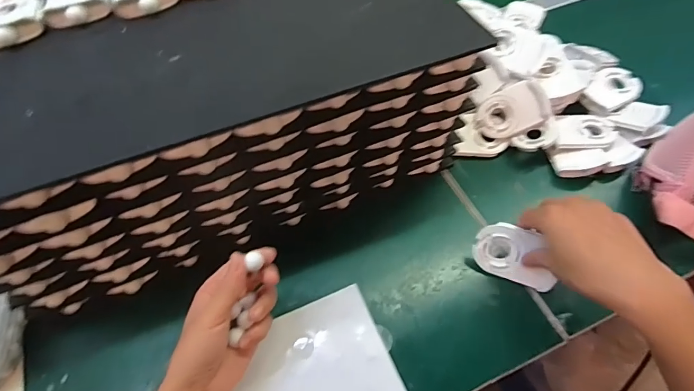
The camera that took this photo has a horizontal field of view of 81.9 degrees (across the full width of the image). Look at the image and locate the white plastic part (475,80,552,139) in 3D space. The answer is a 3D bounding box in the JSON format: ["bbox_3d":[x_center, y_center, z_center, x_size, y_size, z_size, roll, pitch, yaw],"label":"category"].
[{"bbox_3d":[0.208,-0.105,0.506,0.082,0.012,0.058,-24,89,14],"label":"white plastic part"}]

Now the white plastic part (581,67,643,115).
[{"bbox_3d":[0.358,-0.141,0.539,0.057,0.015,0.086,34,64,22],"label":"white plastic part"}]

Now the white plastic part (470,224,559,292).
[{"bbox_3d":[0.176,0.062,0.415,0.083,0.057,0.010,20,21,14],"label":"white plastic part"}]

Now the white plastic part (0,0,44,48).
[{"bbox_3d":[-0.315,-0.166,0.370,0.061,0.015,0.082,-25,59,-14],"label":"white plastic part"}]

